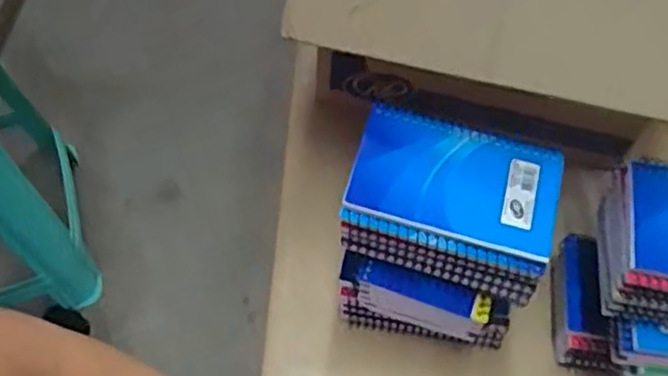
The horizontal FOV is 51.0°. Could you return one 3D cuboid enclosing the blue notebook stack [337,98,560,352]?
[{"bbox_3d":[0.072,0.047,0.510,0.129,0.172,0.108,16,60,7],"label":"blue notebook stack"}]

